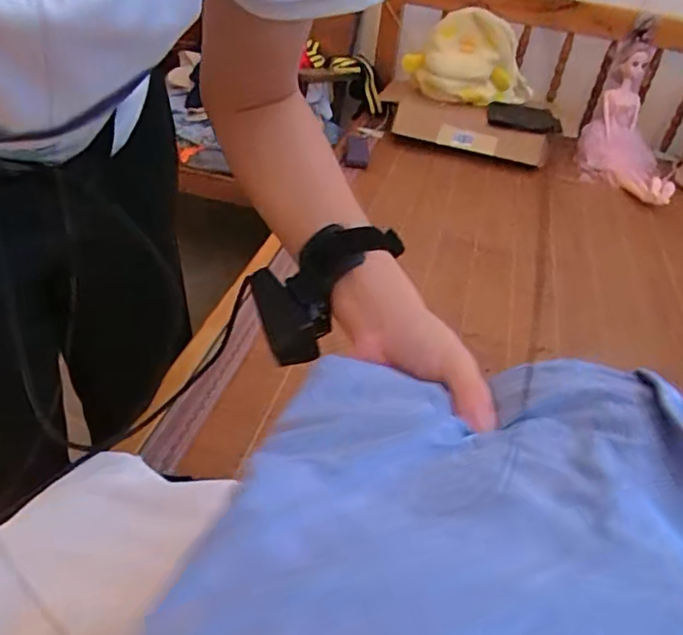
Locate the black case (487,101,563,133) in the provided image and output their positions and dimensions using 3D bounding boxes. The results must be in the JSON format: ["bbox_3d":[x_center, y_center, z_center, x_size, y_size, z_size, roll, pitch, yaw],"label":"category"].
[{"bbox_3d":[0.429,-0.472,1.389,0.175,0.046,0.072,24,41,20],"label":"black case"}]

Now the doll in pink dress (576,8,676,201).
[{"bbox_3d":[0.667,-0.467,1.401,0.141,0.171,0.475,6,75,-2],"label":"doll in pink dress"}]

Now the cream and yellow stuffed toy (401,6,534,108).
[{"bbox_3d":[0.316,-0.646,1.462,0.334,0.174,0.182,14,38,9],"label":"cream and yellow stuffed toy"}]

